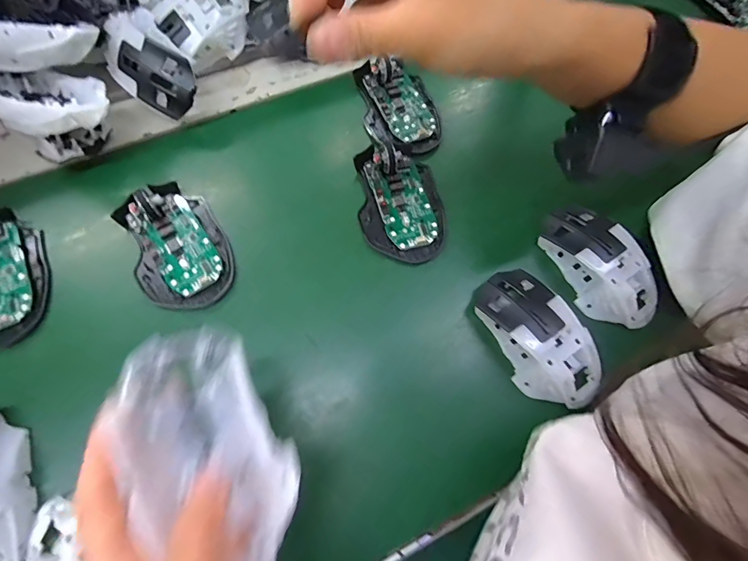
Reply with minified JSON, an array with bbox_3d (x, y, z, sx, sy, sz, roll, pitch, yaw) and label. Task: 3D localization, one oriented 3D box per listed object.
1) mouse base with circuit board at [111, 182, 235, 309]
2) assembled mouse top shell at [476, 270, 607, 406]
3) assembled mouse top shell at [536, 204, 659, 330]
[{"bbox_3d":[-0.160,-0.033,0.312,0.072,0.027,0.110,-23,71,-10],"label":"mouse base with circuit board"},{"bbox_3d":[0.126,0.042,0.299,0.059,0.030,0.111,-34,73,-14],"label":"assembled mouse top shell"},{"bbox_3d":[0.188,-0.013,0.330,0.055,0.043,0.110,-25,72,-11],"label":"assembled mouse top shell"}]

